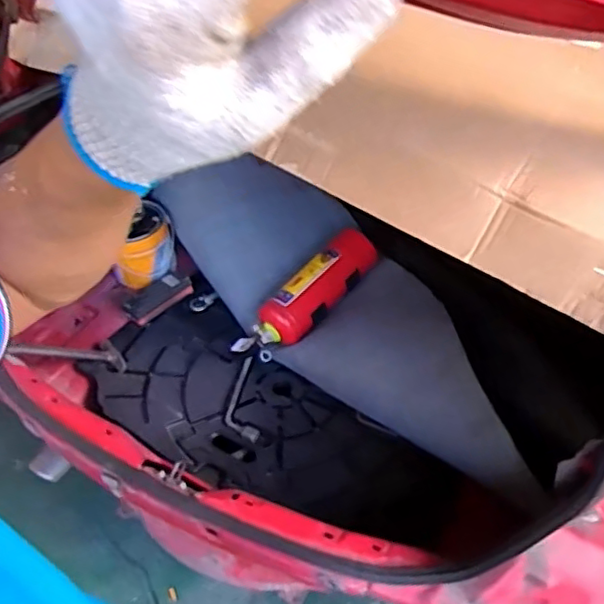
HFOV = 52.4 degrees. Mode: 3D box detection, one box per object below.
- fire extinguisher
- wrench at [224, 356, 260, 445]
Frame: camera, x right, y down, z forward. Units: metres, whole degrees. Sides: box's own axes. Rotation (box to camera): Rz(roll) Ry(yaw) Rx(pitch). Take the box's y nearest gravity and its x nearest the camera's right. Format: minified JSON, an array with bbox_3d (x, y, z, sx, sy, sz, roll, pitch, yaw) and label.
[{"bbox_3d":[0.012,-0.013,1.331,0.359,0.084,0.092,-43,57,-12],"label":"fire extinguisher"},{"bbox_3d":[-0.130,0.206,1.291,0.065,0.029,0.194,-6,45,-5],"label":"wrench"}]

